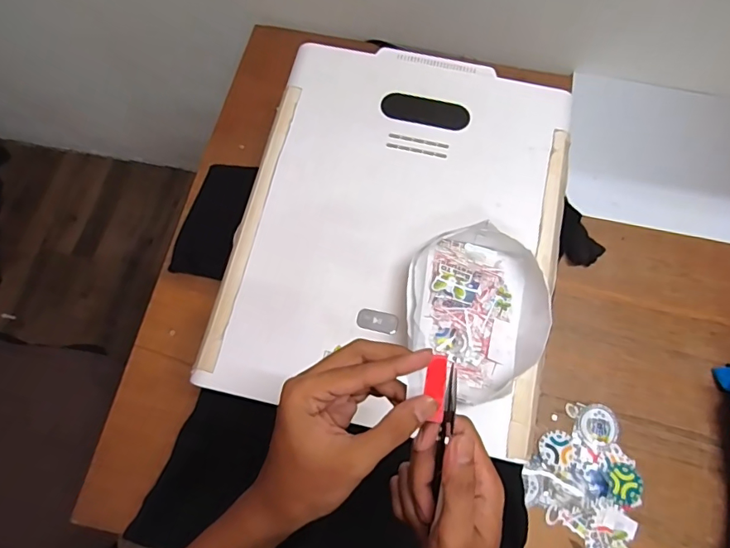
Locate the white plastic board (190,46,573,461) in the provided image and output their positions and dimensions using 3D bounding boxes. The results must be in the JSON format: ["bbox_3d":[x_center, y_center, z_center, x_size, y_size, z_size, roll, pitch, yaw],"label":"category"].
[{"bbox_3d":[0.045,-0.071,0.605,0.396,0.027,0.496,12,72,3],"label":"white plastic board"}]

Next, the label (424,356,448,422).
[{"bbox_3d":[0.048,0.078,0.319,0.014,0.005,0.044,0,93,-1],"label":"label"}]

